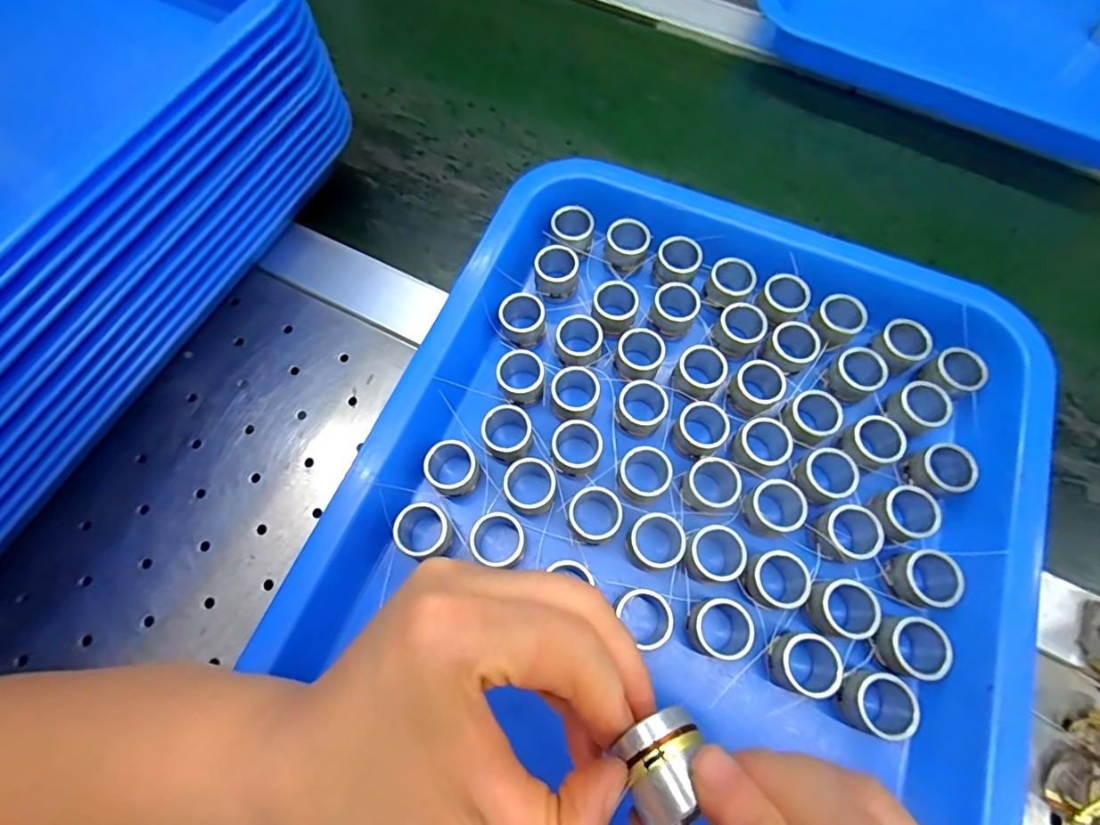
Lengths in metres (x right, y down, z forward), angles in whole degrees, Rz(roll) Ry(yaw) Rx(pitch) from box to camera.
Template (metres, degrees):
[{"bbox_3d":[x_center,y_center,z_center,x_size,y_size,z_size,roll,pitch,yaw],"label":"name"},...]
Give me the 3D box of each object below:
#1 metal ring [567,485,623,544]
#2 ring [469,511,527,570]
[{"bbox_3d":[0.021,0.051,0.253,0.025,0.021,0.025,0,68,-1],"label":"metal ring"},{"bbox_3d":[-0.024,0.060,0.248,0.025,0.020,0.024,0,68,-1],"label":"ring"}]

